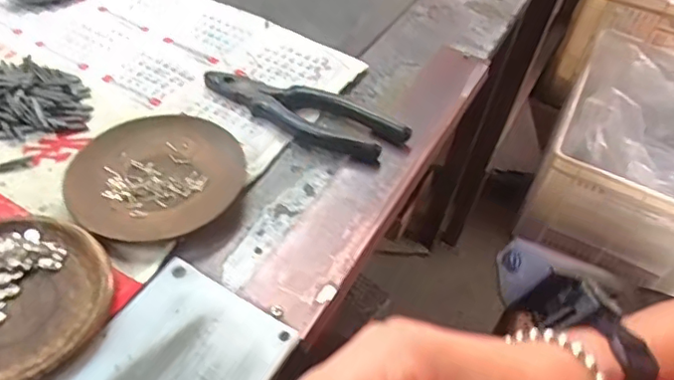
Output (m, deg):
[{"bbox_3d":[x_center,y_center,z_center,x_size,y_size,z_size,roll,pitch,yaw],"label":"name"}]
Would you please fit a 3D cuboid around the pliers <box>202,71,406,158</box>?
[{"bbox_3d":[-0.030,-0.061,0.449,0.168,0.017,0.043,18,49,12],"label":"pliers"}]

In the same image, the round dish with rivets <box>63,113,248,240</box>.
[{"bbox_3d":[-0.124,-0.011,0.400,0.114,0.012,0.110,2,48,-2],"label":"round dish with rivets"}]

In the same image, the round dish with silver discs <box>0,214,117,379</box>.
[{"bbox_3d":[-0.188,0.062,0.325,0.112,0.012,0.109,2,48,-2],"label":"round dish with silver discs"}]

